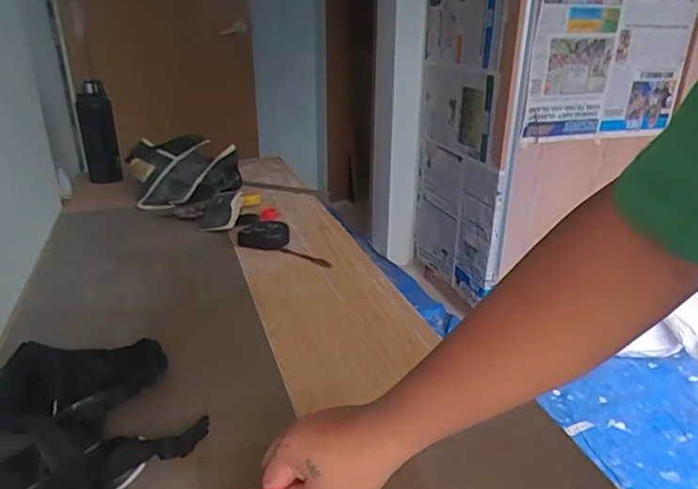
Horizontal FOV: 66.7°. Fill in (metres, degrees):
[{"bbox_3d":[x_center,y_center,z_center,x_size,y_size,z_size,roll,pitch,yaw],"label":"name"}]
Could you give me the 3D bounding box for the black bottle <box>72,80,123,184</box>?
[{"bbox_3d":[-0.708,-0.313,1.497,0.098,0.262,0.097,-8,24,-20],"label":"black bottle"}]

